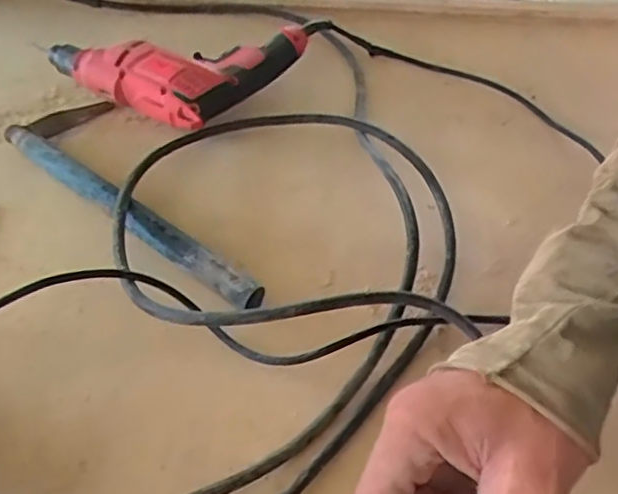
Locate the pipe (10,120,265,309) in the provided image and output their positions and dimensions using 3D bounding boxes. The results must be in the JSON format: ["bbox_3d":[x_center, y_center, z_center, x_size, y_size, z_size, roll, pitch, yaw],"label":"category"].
[{"bbox_3d":[-0.163,-0.032,0.554,0.312,0.031,0.024,32,56,25],"label":"pipe"}]

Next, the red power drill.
[{"bbox_3d":[-0.137,-0.215,0.683,0.203,0.053,0.186,27,54,22],"label":"red power drill"}]

